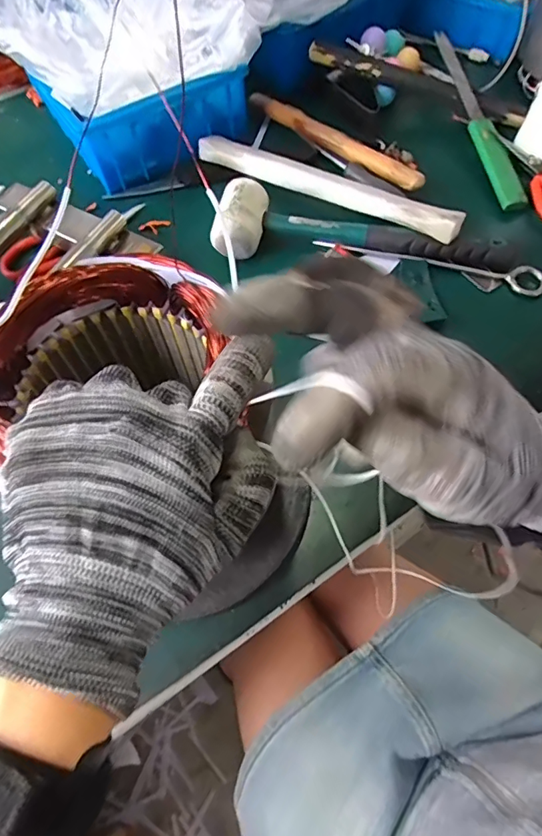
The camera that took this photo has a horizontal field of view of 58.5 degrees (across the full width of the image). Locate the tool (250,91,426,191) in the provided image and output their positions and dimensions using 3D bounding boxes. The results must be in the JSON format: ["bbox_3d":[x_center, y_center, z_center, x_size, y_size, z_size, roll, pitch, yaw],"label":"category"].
[{"bbox_3d":[0.067,-0.308,0.536,0.236,0.025,0.024,38,70,21],"label":"tool"}]

